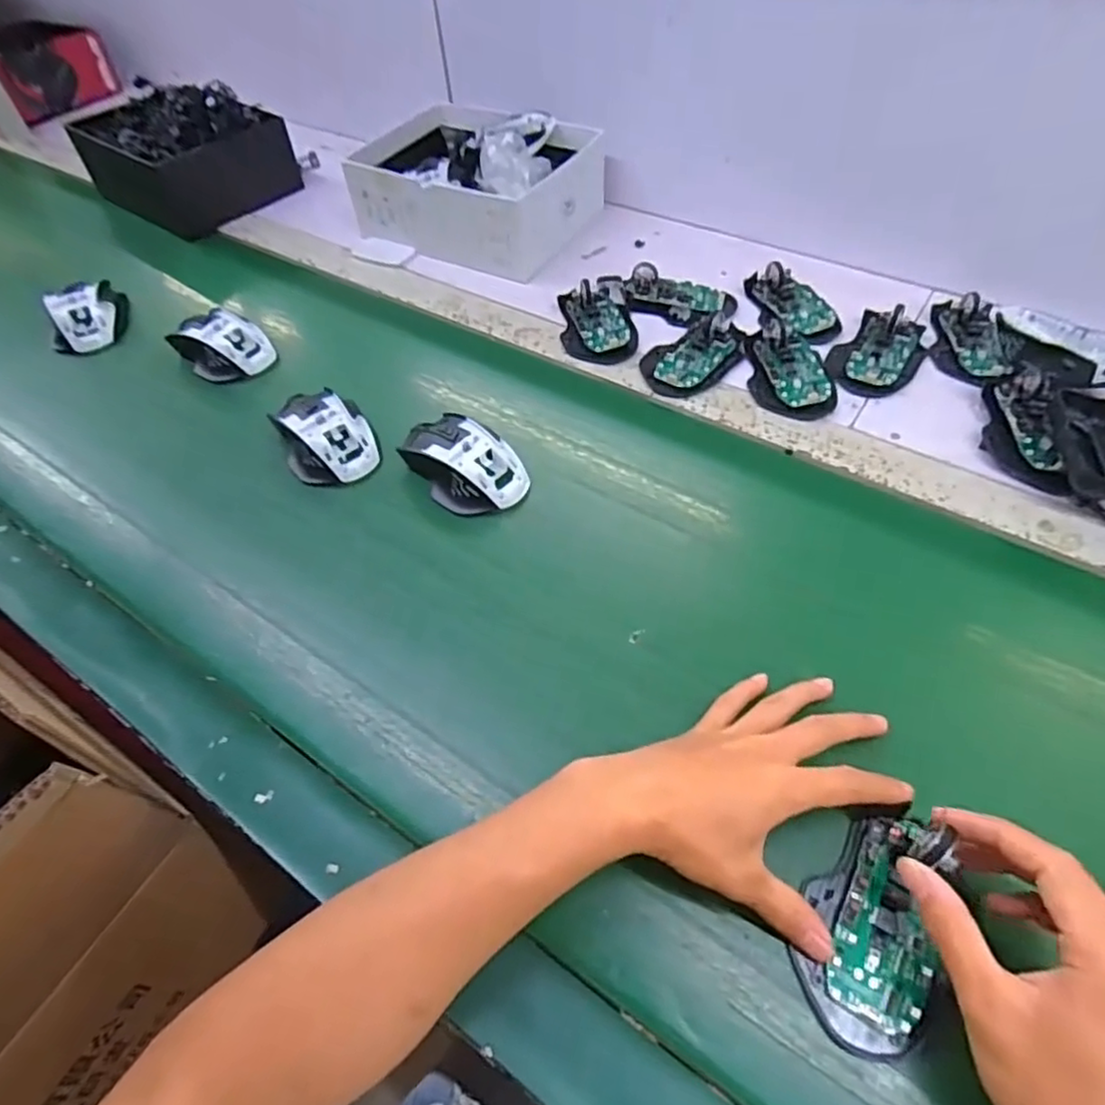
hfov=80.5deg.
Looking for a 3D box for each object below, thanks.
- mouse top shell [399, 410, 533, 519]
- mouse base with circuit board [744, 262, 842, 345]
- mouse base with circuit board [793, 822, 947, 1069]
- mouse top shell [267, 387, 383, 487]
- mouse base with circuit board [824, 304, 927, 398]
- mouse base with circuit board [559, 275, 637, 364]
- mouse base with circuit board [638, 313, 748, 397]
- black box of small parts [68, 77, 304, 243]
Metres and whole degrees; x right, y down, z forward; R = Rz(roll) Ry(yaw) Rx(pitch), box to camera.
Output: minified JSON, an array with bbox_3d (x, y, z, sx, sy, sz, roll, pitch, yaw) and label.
[{"bbox_3d":[-0.075,-0.076,0.528,0.068,0.034,0.111,-38,59,-21],"label":"mouse top shell"},{"bbox_3d":[0.240,-0.251,0.645,0.054,0.023,0.104,-17,54,-8],"label":"mouse base with circuit board"},{"bbox_3d":[0.157,0.185,0.324,0.058,0.021,0.105,13,62,13],"label":"mouse base with circuit board"},{"bbox_3d":[-0.193,-0.101,0.554,0.071,0.037,0.099,-26,56,-14],"label":"mouse top shell"},{"bbox_3d":[0.299,-0.189,0.595,0.074,0.024,0.105,25,59,21],"label":"mouse base with circuit board"},{"bbox_3d":[0.045,-0.239,0.652,0.071,0.021,0.124,-3,53,2],"label":"mouse base with circuit board"},{"bbox_3d":[0.134,-0.192,0.612,0.072,0.019,0.124,35,63,26],"label":"mouse base with circuit board"},{"bbox_3d":[-0.478,-0.515,0.840,0.245,0.097,0.199,35,61,27],"label":"black box of small parts"}]

